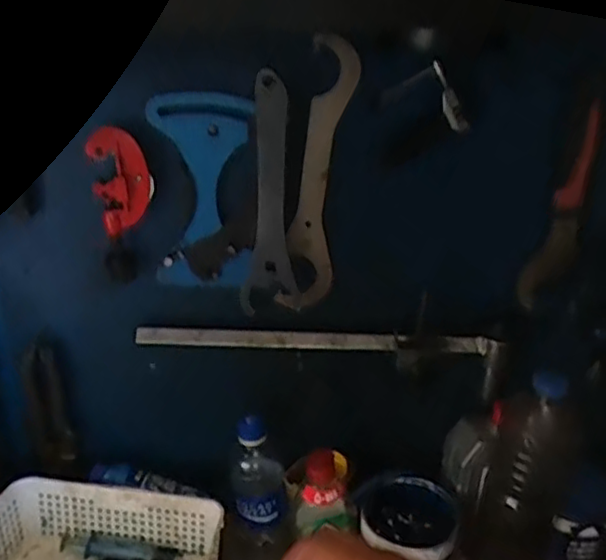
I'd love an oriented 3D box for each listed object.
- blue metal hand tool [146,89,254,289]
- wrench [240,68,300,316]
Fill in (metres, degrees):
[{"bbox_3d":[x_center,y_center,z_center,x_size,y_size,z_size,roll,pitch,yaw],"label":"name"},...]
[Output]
[{"bbox_3d":[-0.102,-0.084,0.647,0.098,0.191,0.013,1,25,2],"label":"blue metal hand tool"},{"bbox_3d":[-0.033,-0.077,0.645,0.057,0.242,0.004,4,26,7],"label":"wrench"}]

